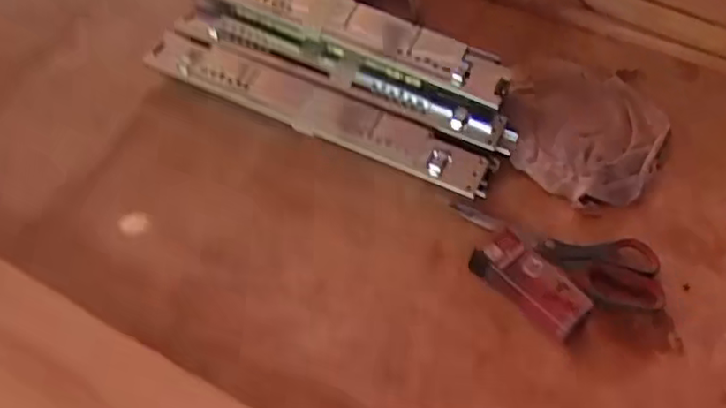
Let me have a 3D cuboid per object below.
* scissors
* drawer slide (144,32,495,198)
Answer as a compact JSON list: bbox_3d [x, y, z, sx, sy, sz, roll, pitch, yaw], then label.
[{"bbox_3d":[0.174,0.047,0.589,0.189,0.019,0.078,14,55,6],"label":"scissors"},{"bbox_3d":[-0.052,-0.101,0.659,0.377,0.024,0.057,24,56,12],"label":"drawer slide"}]

